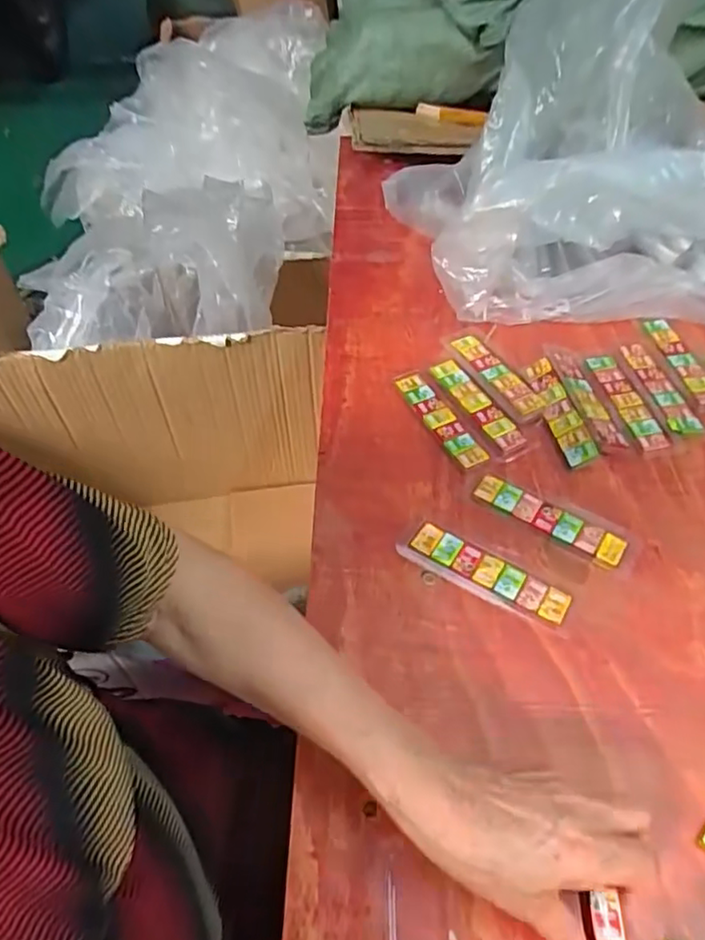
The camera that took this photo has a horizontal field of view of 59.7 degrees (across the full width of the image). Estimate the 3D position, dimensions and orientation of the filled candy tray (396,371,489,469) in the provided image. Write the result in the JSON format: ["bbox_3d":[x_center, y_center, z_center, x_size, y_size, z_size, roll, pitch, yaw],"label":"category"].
[{"bbox_3d":[0.077,-0.047,0.546,0.027,0.005,0.120,-22,54,-15],"label":"filled candy tray"}]

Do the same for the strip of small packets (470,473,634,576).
[{"bbox_3d":[0.156,0.038,0.479,0.125,0.009,0.039,26,57,21],"label":"strip of small packets"}]

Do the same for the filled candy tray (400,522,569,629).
[{"bbox_3d":[0.096,0.073,0.453,0.128,0.009,0.037,24,56,19],"label":"filled candy tray"}]

